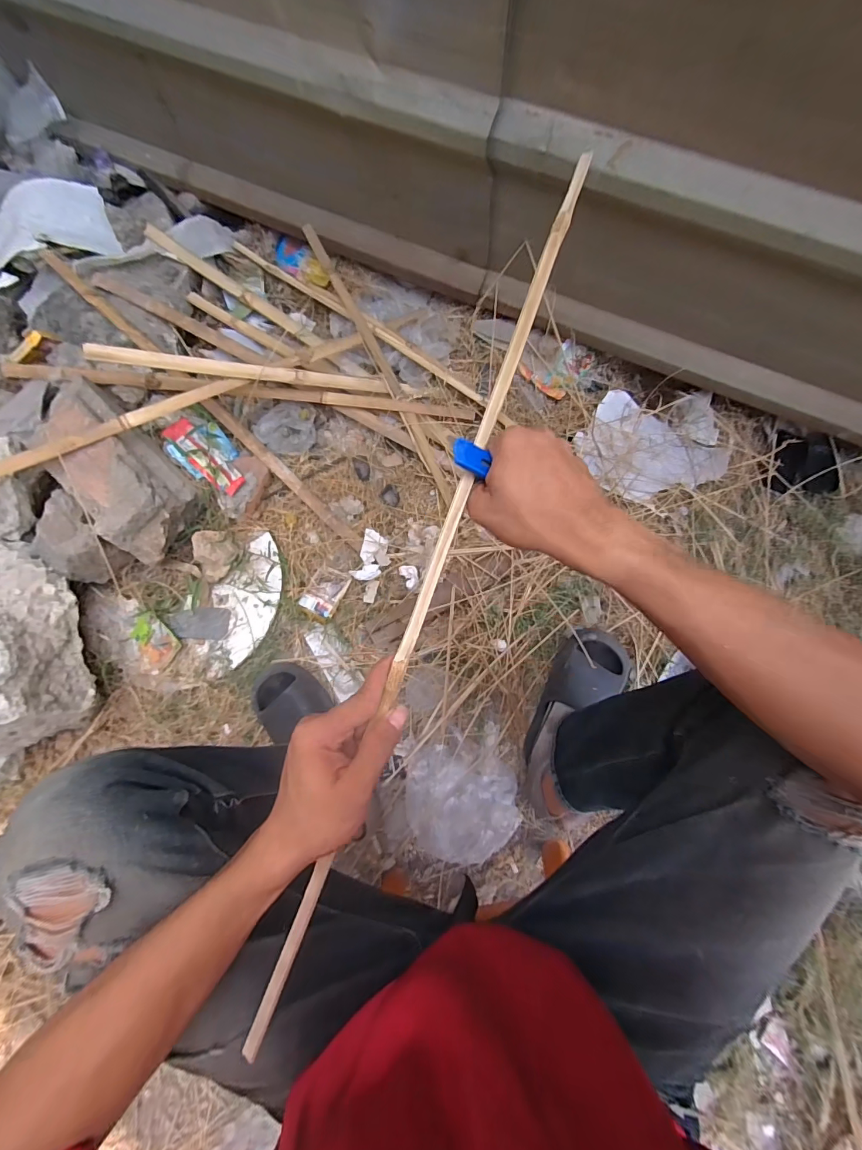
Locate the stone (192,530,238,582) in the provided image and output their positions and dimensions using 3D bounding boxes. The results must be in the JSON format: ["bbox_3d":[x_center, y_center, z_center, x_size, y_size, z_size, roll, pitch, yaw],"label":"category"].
[{"bbox_3d":[-0.414,-0.039,0.815,0.067,0.041,0.094,-8,77,-1],"label":"stone"}]

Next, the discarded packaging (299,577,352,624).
[{"bbox_3d":[-0.211,0.040,0.830,0.069,0.012,0.097,24,79,6],"label":"discarded packaging"}]

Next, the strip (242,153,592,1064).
[{"bbox_3d":[0.002,-0.004,0.331,0.016,0.012,0.717,20,86,6],"label":"strip"}]

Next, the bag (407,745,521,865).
[{"bbox_3d":[0.056,0.388,0.720,0.196,0.063,0.164,5,78,2],"label":"bag"}]

